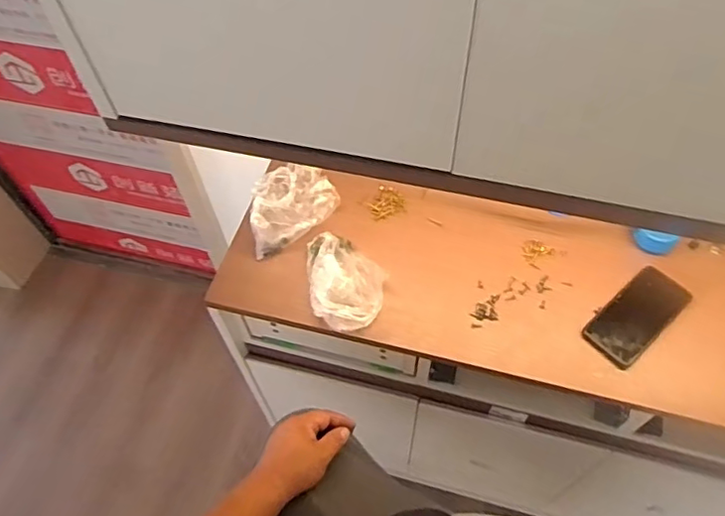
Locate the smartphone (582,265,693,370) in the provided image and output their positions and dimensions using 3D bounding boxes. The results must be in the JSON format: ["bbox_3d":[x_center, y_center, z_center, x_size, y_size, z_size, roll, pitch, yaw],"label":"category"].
[{"bbox_3d":[0.395,0.081,0.822,0.165,0.013,0.079,-38,63,-19],"label":"smartphone"}]

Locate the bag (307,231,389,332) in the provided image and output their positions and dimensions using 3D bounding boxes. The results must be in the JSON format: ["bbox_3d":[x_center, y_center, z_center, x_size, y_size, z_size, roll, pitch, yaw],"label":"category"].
[{"bbox_3d":[-0.027,0.026,0.887,0.117,0.043,0.171,-10,57,-3],"label":"bag"}]

